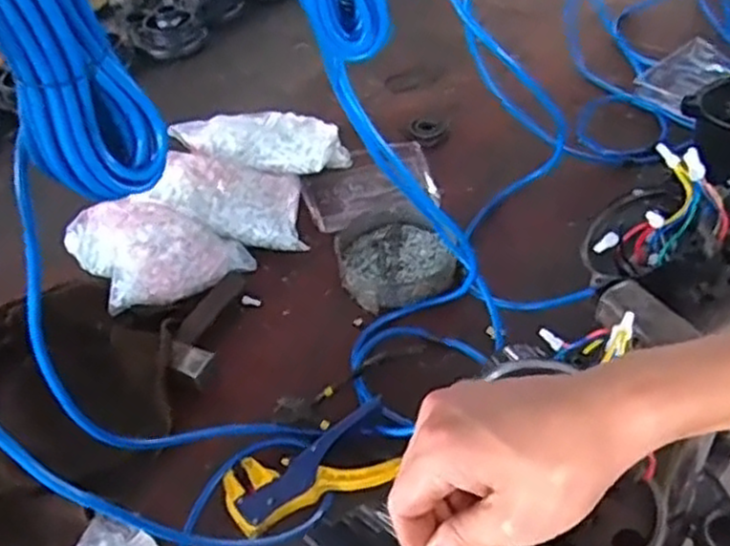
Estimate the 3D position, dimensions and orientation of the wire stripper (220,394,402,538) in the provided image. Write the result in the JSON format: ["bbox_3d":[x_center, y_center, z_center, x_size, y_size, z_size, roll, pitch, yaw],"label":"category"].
[{"bbox_3d":[-0.050,0.178,0.670,0.159,0.024,0.070,-19,47,-12],"label":"wire stripper"}]

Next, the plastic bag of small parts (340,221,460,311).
[{"bbox_3d":[0.039,-0.011,0.875,0.132,0.031,0.138,-16,46,-9],"label":"plastic bag of small parts"}]

